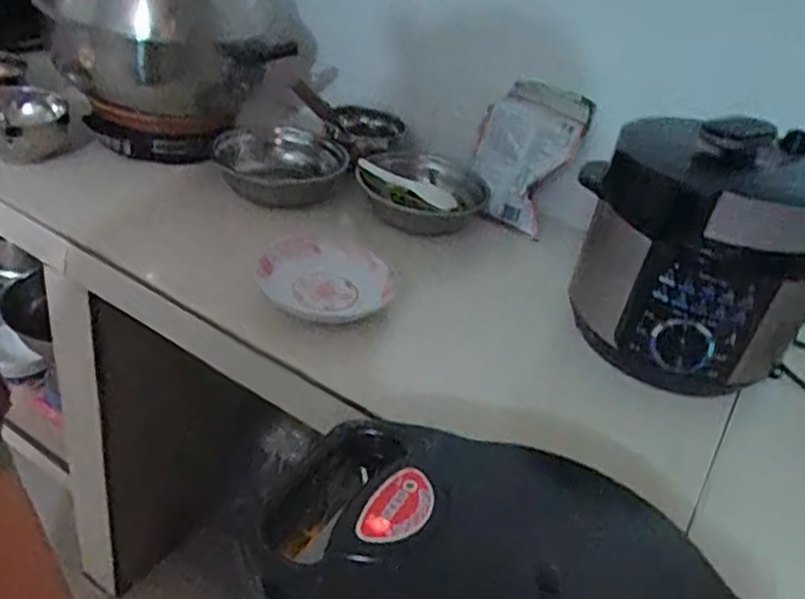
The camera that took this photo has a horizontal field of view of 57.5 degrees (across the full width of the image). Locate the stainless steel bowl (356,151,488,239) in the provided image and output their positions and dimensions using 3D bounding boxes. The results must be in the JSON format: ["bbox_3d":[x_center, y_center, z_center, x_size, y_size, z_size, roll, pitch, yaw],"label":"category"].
[{"bbox_3d":[0.027,-0.163,1.116,0.198,0.064,0.170,19,35,11],"label":"stainless steel bowl"}]

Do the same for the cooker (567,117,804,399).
[{"bbox_3d":[0.354,-0.066,0.853,0.250,0.265,0.245,4,39,-3],"label":"cooker"}]

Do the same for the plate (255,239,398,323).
[{"bbox_3d":[-0.096,-0.027,0.935,0.171,0.035,0.157,8,35,-5],"label":"plate"}]

